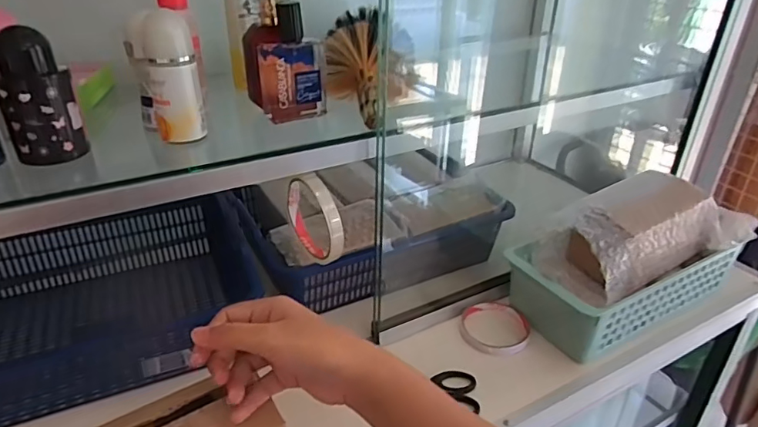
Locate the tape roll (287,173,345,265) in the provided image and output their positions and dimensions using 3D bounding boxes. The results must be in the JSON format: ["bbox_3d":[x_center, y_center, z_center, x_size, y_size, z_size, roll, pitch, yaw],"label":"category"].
[{"bbox_3d":[-0.061,0.005,0.492,0.012,0.085,0.083,-22,39,-35],"label":"tape roll"}]

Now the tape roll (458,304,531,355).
[{"bbox_3d":[0.137,0.135,0.608,0.080,0.012,0.081,2,31,-1],"label":"tape roll"}]

